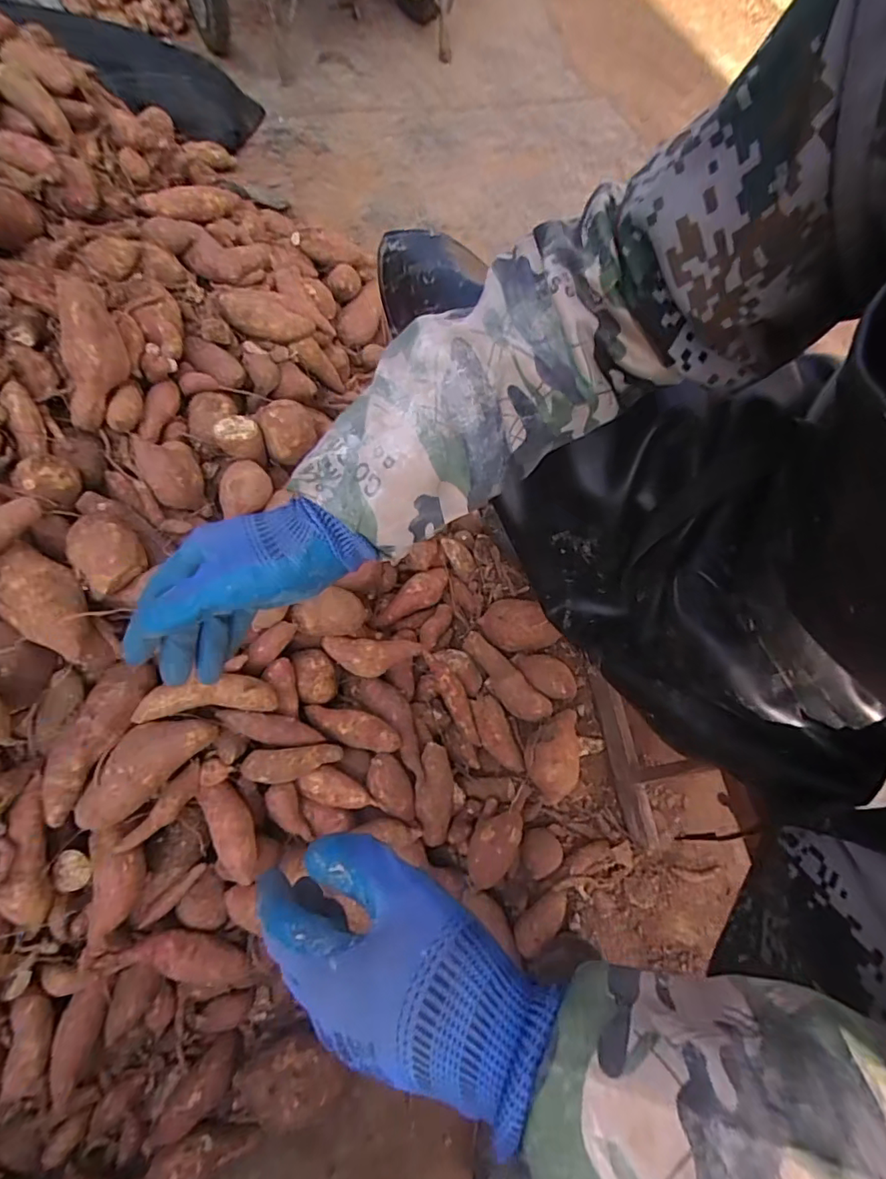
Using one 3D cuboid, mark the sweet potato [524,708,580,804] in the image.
[{"bbox_3d":[0.144,0.215,0.705,0.068,0.058,0.119,8,64,3],"label":"sweet potato"}]

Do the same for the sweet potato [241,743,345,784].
[{"bbox_3d":[-0.164,0.189,0.585,0.106,0.024,0.034,-3,62,-25],"label":"sweet potato"}]

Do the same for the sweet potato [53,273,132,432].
[{"bbox_3d":[-0.372,-0.253,0.559,0.060,0.049,0.162,0,97,-1],"label":"sweet potato"}]

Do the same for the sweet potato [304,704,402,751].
[{"bbox_3d":[-0.109,0.168,0.646,0.120,0.035,0.039,21,66,9],"label":"sweet potato"}]

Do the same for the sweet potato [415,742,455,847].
[{"bbox_3d":[-0.010,0.249,0.645,0.045,0.034,0.130,-2,101,-2],"label":"sweet potato"}]

